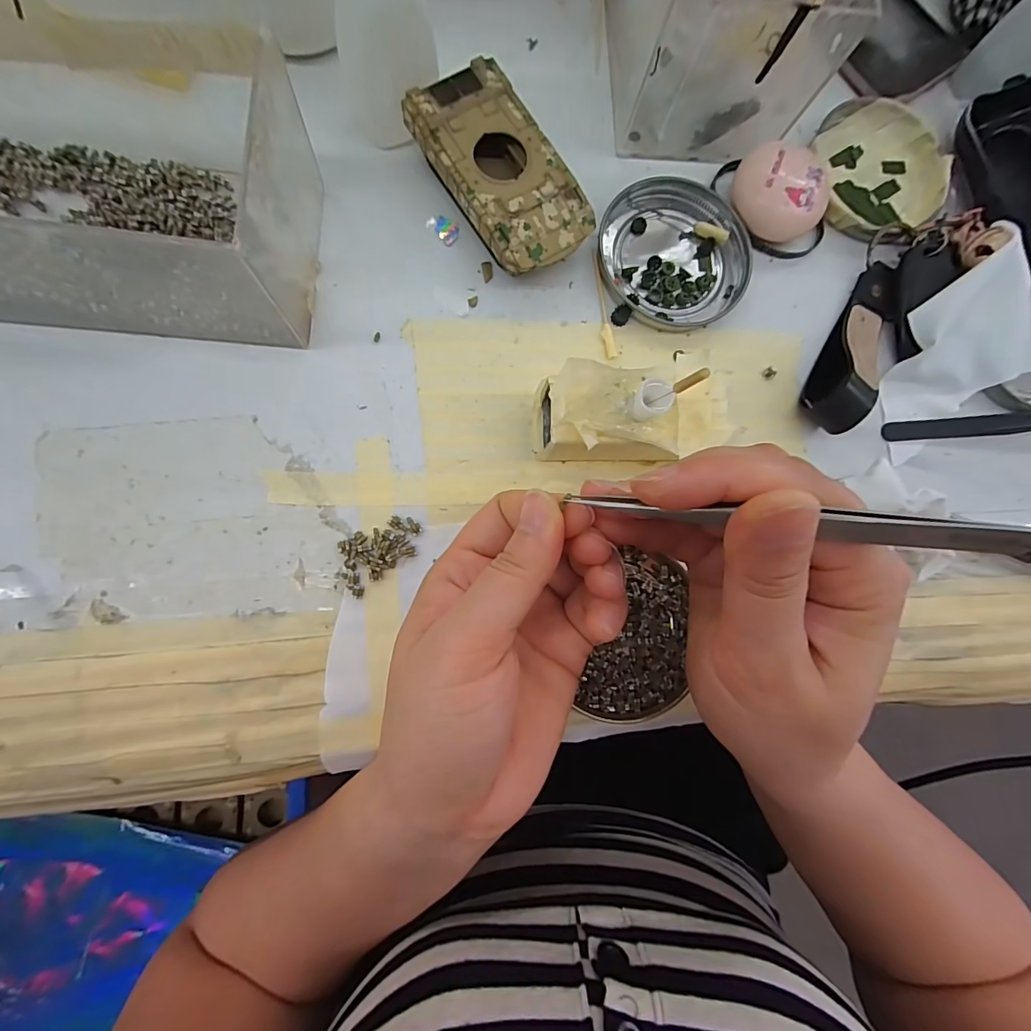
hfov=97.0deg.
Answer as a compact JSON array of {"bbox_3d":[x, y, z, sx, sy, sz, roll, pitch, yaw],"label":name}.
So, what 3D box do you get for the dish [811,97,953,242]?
[{"bbox_3d":[0.203,-0.192,0.255,0.073,0.013,0.082,0,84,-6],"label":"dish"}]

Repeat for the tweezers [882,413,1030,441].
[{"bbox_3d":[0.269,-0.050,0.245,0.146,0.015,0.010,-4,84,-6],"label":"tweezers"}]

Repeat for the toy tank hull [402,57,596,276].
[{"bbox_3d":[-0.008,-0.159,0.220,0.054,0.025,0.095,-34,88,-8],"label":"toy tank hull"}]

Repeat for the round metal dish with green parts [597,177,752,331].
[{"bbox_3d":[0.082,-0.135,0.236,0.075,0.009,0.077,1,84,-6],"label":"round metal dish with green parts"}]

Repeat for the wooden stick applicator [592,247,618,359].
[{"bbox_3d":[0.043,-0.107,0.230,0.006,0.004,0.056,-11,85,-7],"label":"wooden stick applicator"}]

